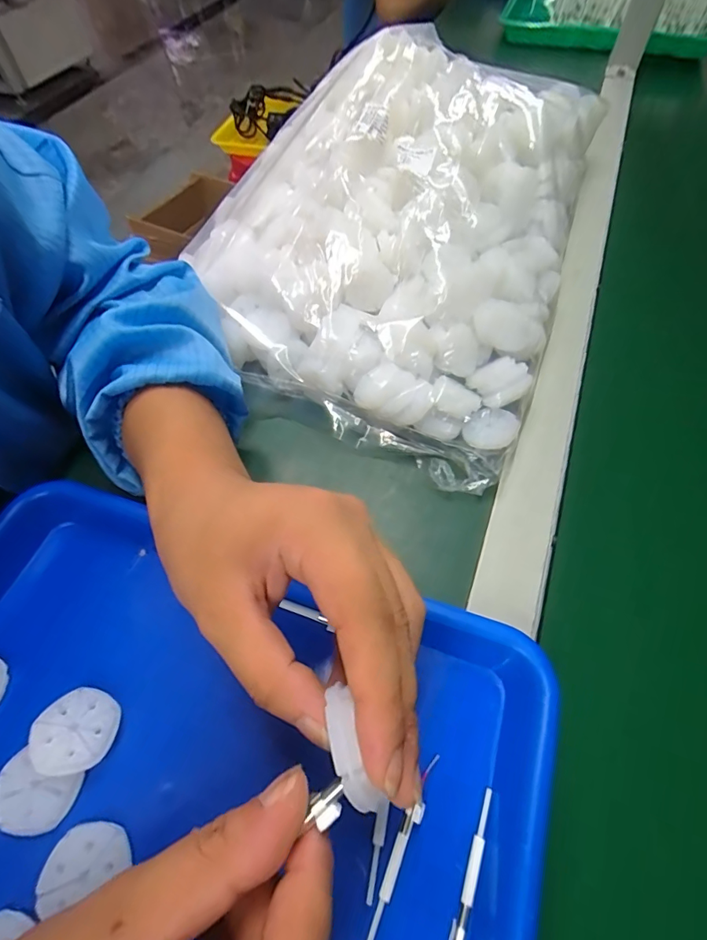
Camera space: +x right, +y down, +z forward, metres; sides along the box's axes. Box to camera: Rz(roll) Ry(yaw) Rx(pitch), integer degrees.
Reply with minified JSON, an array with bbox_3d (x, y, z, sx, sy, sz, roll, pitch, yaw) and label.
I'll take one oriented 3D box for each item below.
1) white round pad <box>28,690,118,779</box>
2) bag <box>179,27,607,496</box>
[{"bbox_3d":[-0.139,0.130,0.222,0.038,0.004,0.037,7,46,-8],"label":"white round pad"},{"bbox_3d":[0.033,-0.218,0.376,0.293,0.089,0.405,18,62,12],"label":"bag"}]

